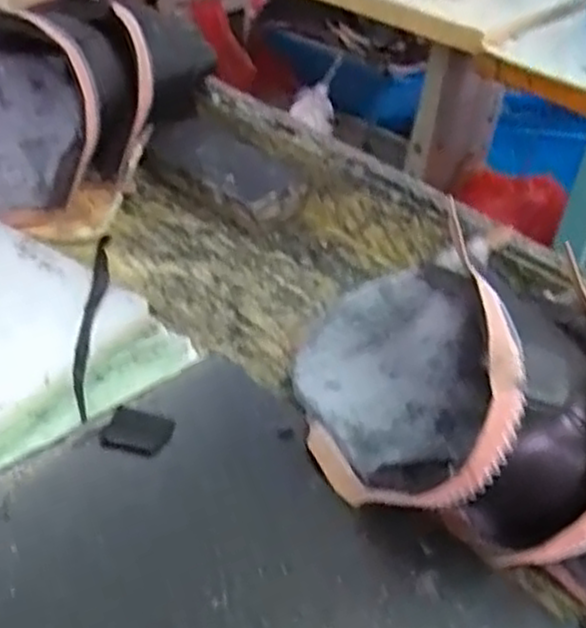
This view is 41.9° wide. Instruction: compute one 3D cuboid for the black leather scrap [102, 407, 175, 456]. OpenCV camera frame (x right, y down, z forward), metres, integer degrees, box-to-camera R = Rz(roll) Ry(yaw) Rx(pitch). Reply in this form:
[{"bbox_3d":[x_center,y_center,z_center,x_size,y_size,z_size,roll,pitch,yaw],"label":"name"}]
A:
[{"bbox_3d":[-0.095,0.073,0.473,0.040,0.004,0.031,12,38,7],"label":"black leather scrap"}]

